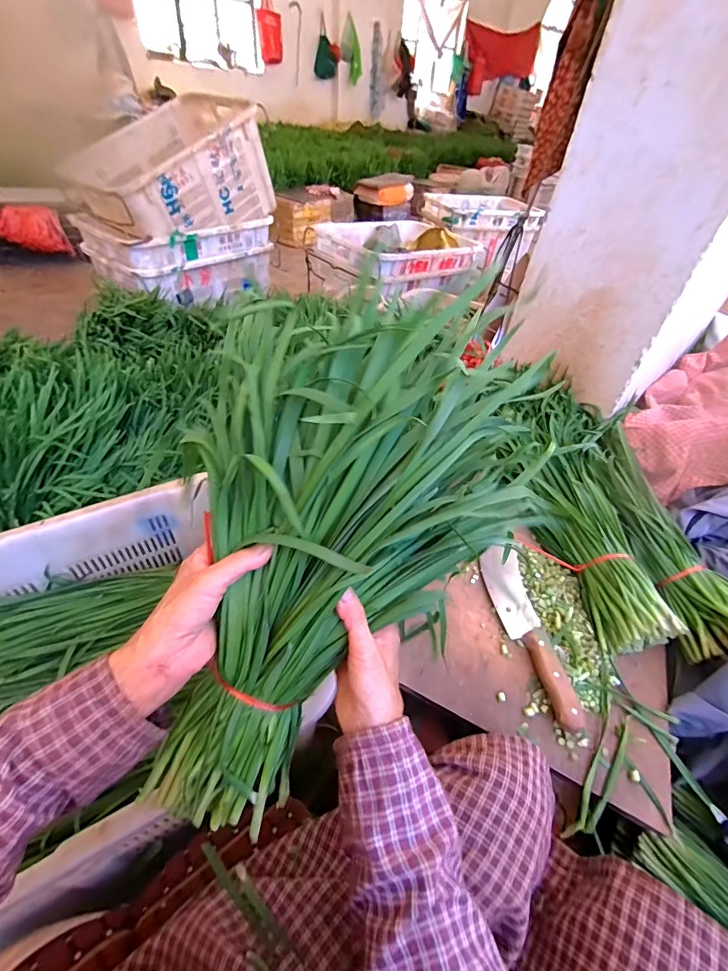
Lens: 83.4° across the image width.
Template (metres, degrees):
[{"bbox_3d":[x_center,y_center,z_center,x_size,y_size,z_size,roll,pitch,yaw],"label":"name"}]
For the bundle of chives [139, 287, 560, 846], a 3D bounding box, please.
[{"bbox_3d":[-0.046,0.053,0.388,0.300,0.473,0.150,35,4,-1],"label":"bundle of chives"}]

